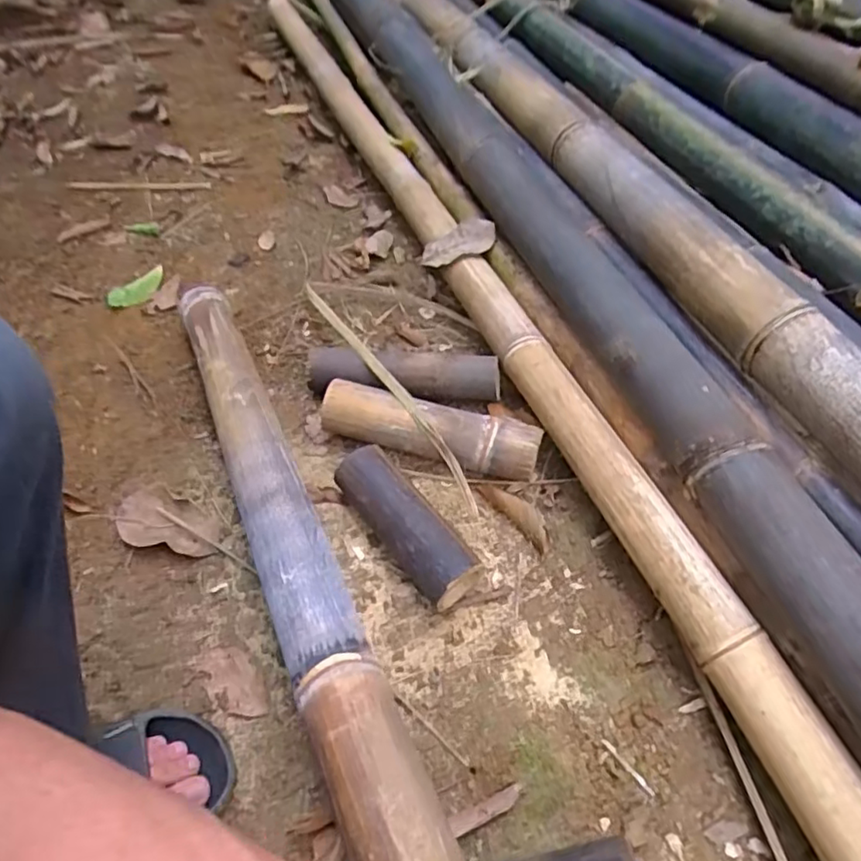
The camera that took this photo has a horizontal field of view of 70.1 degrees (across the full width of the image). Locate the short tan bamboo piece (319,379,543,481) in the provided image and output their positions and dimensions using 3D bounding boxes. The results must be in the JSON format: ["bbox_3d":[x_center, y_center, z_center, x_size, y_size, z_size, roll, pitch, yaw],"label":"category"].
[{"bbox_3d":[0.000,0.001,0.711,0.247,0.063,0.057,13,54,13],"label":"short tan bamboo piece"}]

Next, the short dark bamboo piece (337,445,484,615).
[{"bbox_3d":[-0.028,0.096,0.633,0.059,0.062,0.184,-33,58,-21],"label":"short dark bamboo piece"}]

